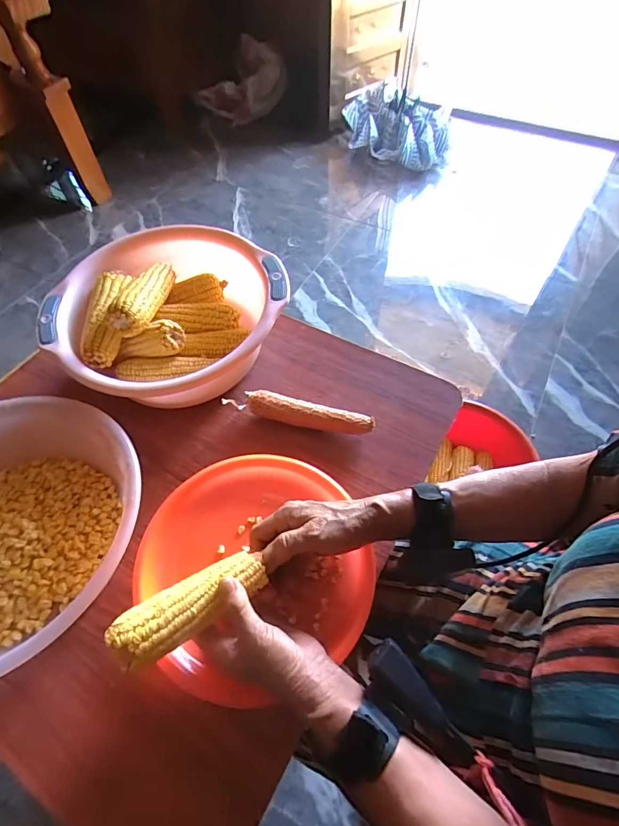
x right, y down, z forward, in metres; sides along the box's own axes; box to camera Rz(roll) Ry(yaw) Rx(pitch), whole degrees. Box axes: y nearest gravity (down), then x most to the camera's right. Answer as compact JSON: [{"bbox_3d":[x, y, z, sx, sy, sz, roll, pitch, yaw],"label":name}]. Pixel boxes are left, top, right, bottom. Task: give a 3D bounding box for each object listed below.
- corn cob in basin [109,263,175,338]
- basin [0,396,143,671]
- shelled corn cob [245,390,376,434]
[{"bbox_3d":[-0.211,-0.158,0.540,0.036,0.037,0.135,8,53,6],"label":"corn cob in basin"},{"bbox_3d":[-0.306,0.121,0.424,0.270,0.090,0.261,-1,57,1],"label":"basin"},{"bbox_3d":[-0.002,0.004,0.532,0.163,0.030,0.028,13,58,9],"label":"shelled corn cob"}]

